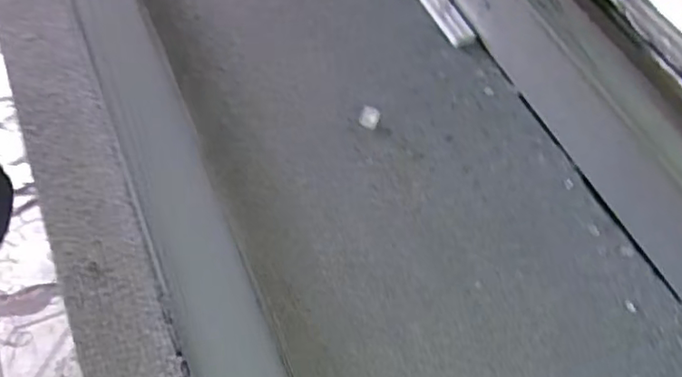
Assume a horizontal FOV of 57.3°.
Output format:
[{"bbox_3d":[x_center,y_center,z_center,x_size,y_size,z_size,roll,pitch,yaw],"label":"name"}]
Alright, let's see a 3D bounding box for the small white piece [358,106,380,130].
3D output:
[{"bbox_3d":[0.025,-0.061,0.528,0.016,0.004,0.021,16,57,7],"label":"small white piece"}]

